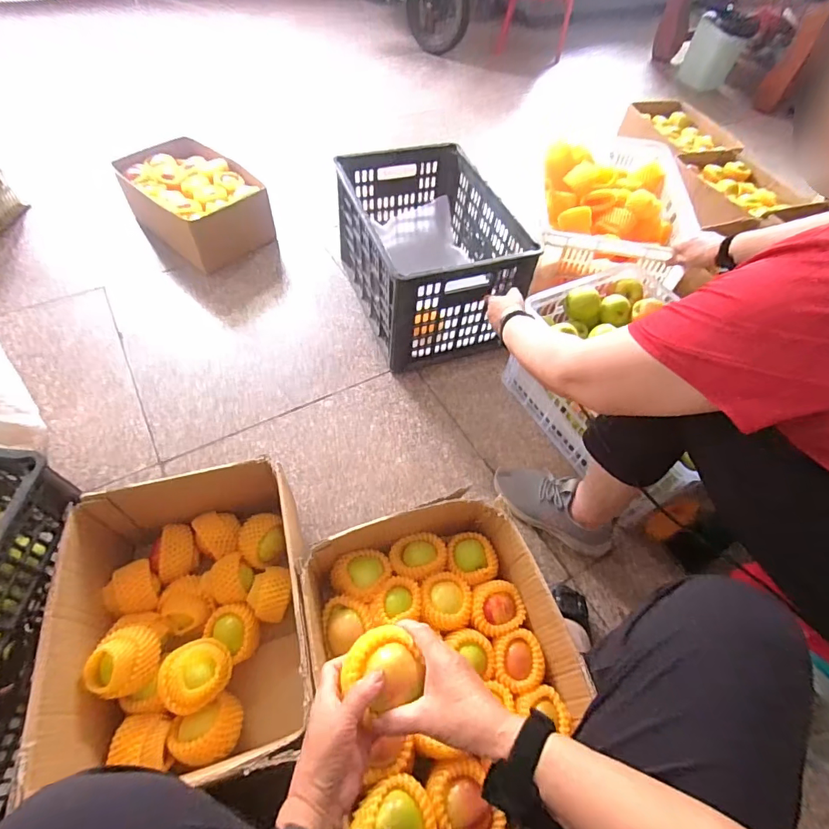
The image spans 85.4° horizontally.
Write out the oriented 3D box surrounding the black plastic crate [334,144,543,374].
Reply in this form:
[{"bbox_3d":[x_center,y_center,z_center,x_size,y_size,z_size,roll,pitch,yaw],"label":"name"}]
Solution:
[{"bbox_3d":[0.027,-0.407,1.152,0.337,0.290,0.496,-17,59,-16],"label":"black plastic crate"}]

